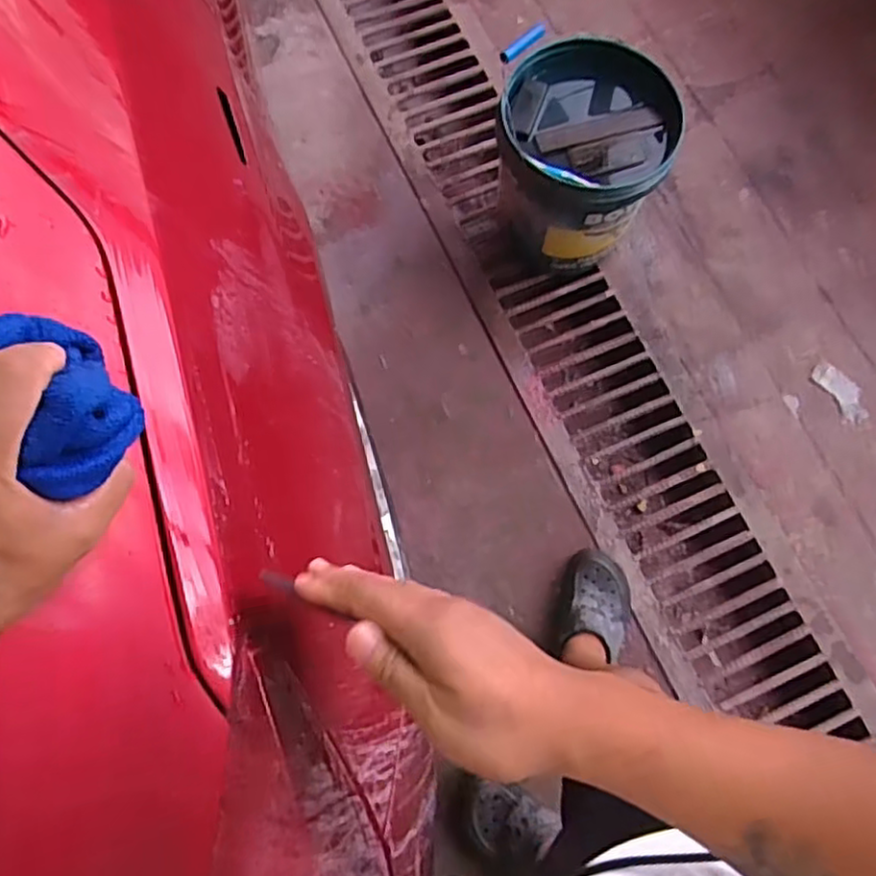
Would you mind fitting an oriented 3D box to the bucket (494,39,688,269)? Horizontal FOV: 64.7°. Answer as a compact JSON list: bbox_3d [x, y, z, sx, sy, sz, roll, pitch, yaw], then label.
[{"bbox_3d":[0.267,-0.520,1.313,0.302,0.267,0.316,0,76,2],"label":"bucket"}]

